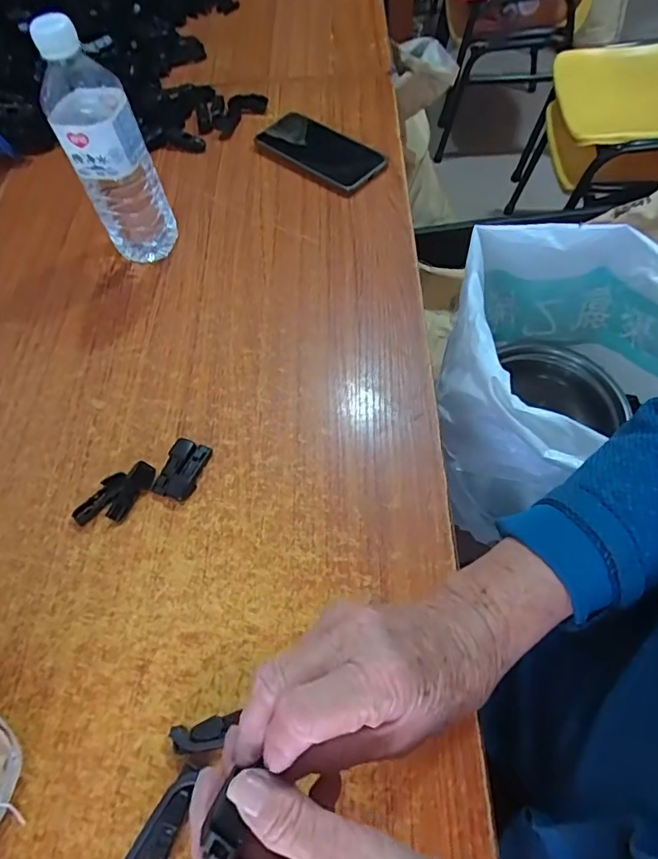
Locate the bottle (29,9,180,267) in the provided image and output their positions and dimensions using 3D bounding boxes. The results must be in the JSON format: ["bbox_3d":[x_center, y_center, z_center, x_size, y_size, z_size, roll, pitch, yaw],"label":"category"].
[{"bbox_3d":[-0.209,-0.262,0.494,0.071,0.215,0.065,-22,61,-9],"label":"bottle"}]

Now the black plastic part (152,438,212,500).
[{"bbox_3d":[-0.123,0.033,0.435,0.032,0.012,0.052,11,61,10],"label":"black plastic part"}]

